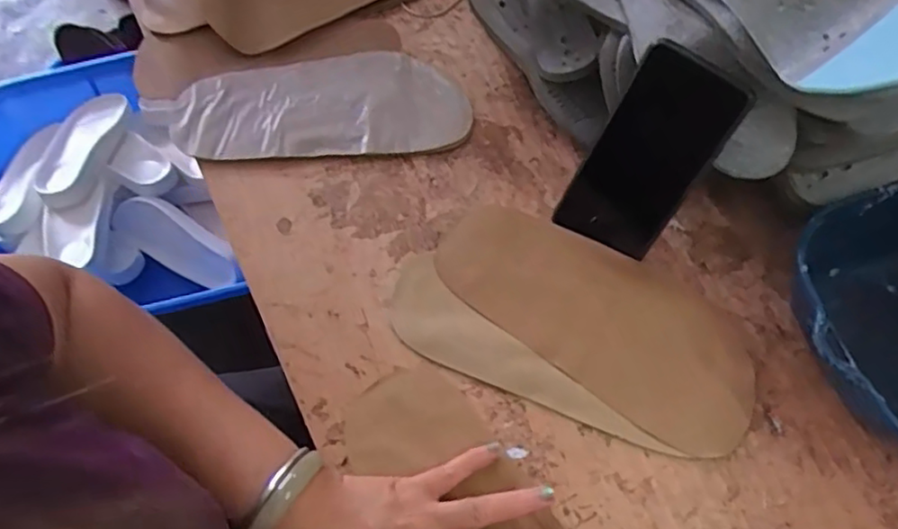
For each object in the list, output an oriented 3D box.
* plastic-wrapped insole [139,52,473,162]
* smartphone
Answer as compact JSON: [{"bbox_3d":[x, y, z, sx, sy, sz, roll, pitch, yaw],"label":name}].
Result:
[{"bbox_3d":[-0.126,-0.140,0.570,0.279,0.008,0.108,-3,65,-1],"label":"plastic-wrapped insole"},{"bbox_3d":[0.141,-0.074,0.460,0.074,0.151,0.008,36,38,14],"label":"smartphone"}]

